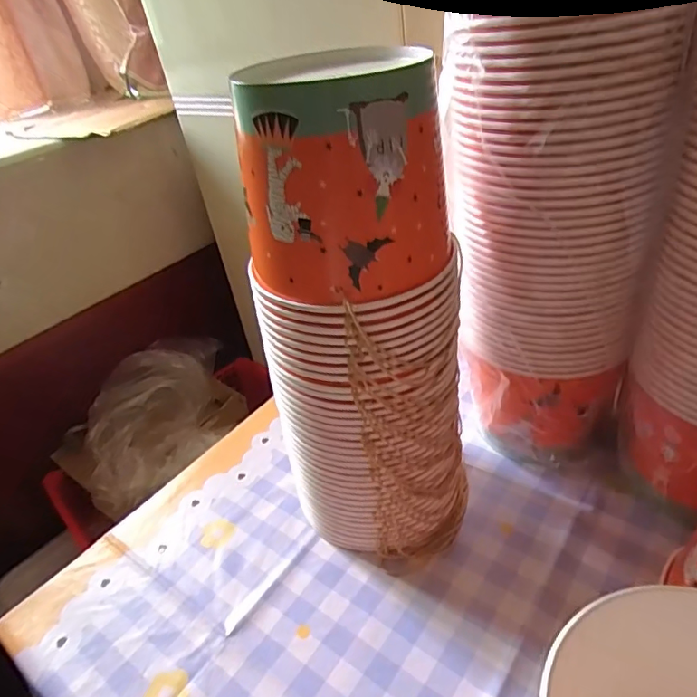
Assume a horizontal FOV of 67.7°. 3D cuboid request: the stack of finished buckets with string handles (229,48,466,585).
[{"bbox_3d":[0.016,-0.003,0.418,0.153,0.397,0.124,1,35,12],"label":"stack of finished buckets with string handles"}]

